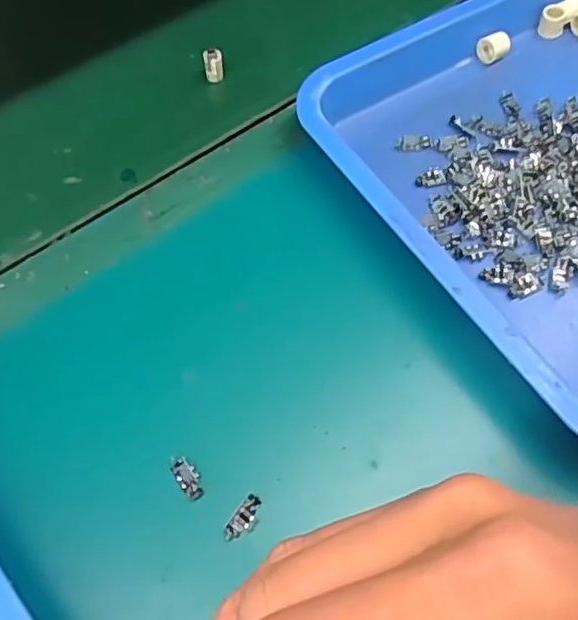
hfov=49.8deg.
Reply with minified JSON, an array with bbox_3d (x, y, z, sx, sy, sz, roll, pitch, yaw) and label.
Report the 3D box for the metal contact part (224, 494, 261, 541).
[{"bbox_3d":[-0.025,0.114,0.341,0.010,0.005,0.027,32,65,16],"label":"metal contact part"}]

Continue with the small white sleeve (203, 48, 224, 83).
[{"bbox_3d":[-0.060,-0.197,0.501,0.016,0.024,0.009,-8,61,-5],"label":"small white sleeve"}]

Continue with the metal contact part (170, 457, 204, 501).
[{"bbox_3d":[-0.057,0.094,0.351,0.012,0.005,0.028,-31,65,-17],"label":"metal contact part"}]

